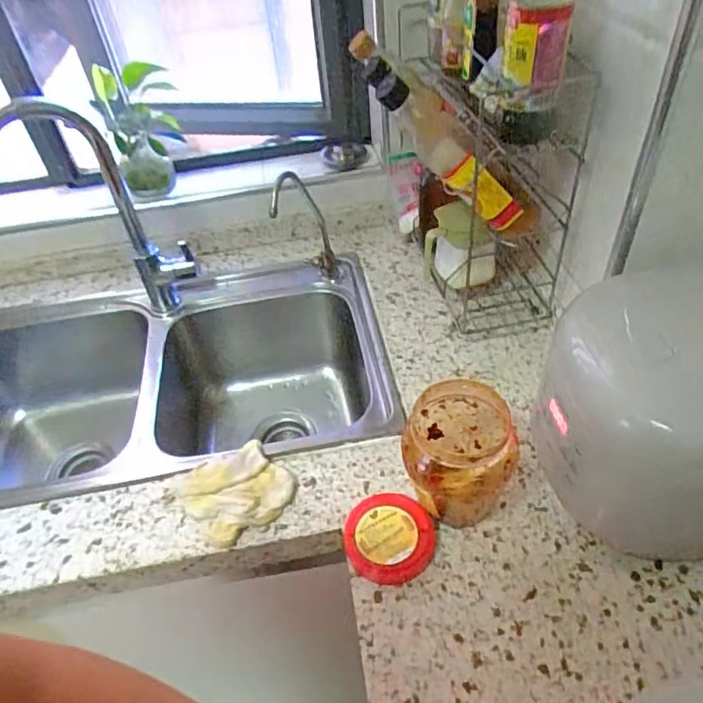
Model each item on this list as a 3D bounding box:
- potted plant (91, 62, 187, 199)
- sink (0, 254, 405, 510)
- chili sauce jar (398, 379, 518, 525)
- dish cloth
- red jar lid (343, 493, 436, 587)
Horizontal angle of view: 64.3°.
[{"bbox_3d":[-0.350,-0.378,0.937,0.123,0.197,0.151,-17,46,-9],"label":"potted plant"},{"bbox_3d":[-0.345,0.089,0.922,0.783,0.250,0.462,-10,45,-2],"label":"sink"},{"bbox_3d":[0.113,0.112,0.588,0.103,0.140,0.112,13,48,20],"label":"chili sauce jar"},{"bbox_3d":[-0.131,0.159,0.649,0.114,0.032,0.102,-30,49,-21],"label":"dish cloth"},{"bbox_3d":[0.040,0.196,0.593,0.090,0.026,0.094,-4,44,4],"label":"red jar lid"}]

